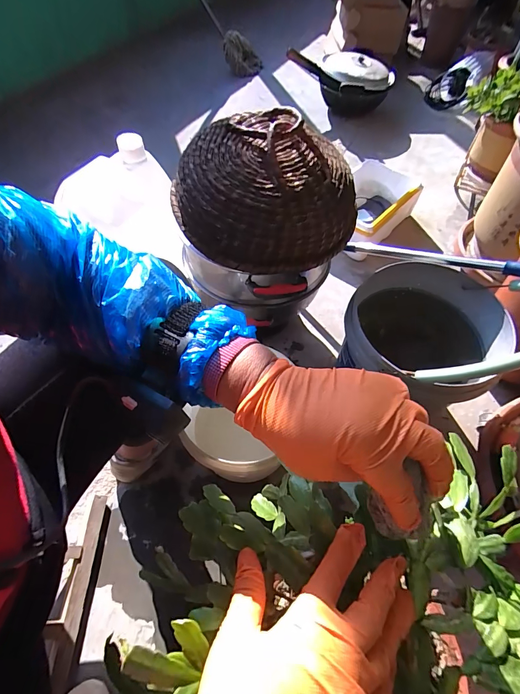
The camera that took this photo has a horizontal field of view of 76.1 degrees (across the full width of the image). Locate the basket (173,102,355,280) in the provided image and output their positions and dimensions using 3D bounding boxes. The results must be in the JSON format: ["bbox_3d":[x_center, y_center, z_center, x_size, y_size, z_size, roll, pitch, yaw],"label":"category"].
[{"bbox_3d":[0.008,-0.244,0.527,0.261,0.150,0.239,-31,65,-20],"label":"basket"}]

